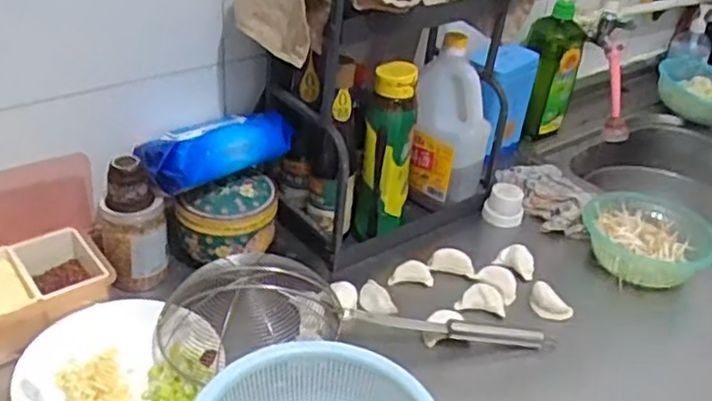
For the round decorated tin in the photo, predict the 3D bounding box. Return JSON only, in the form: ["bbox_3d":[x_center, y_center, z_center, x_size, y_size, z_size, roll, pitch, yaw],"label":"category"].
[{"bbox_3d":[-0.160,0.018,0.882,0.124,0.081,0.106,2,33,-4],"label":"round decorated tin"}]

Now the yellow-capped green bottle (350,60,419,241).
[{"bbox_3d":[0.042,-0.065,0.921,0.071,0.225,0.077,7,33,3],"label":"yellow-capped green bottle"}]

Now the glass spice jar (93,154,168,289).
[{"bbox_3d":[-0.271,0.019,0.829,0.068,0.159,0.074,4,33,-2],"label":"glass spice jar"}]

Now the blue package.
[{"bbox_3d":[-0.169,-0.066,0.850,0.188,0.053,0.074,-24,43,-37],"label":"blue package"}]

